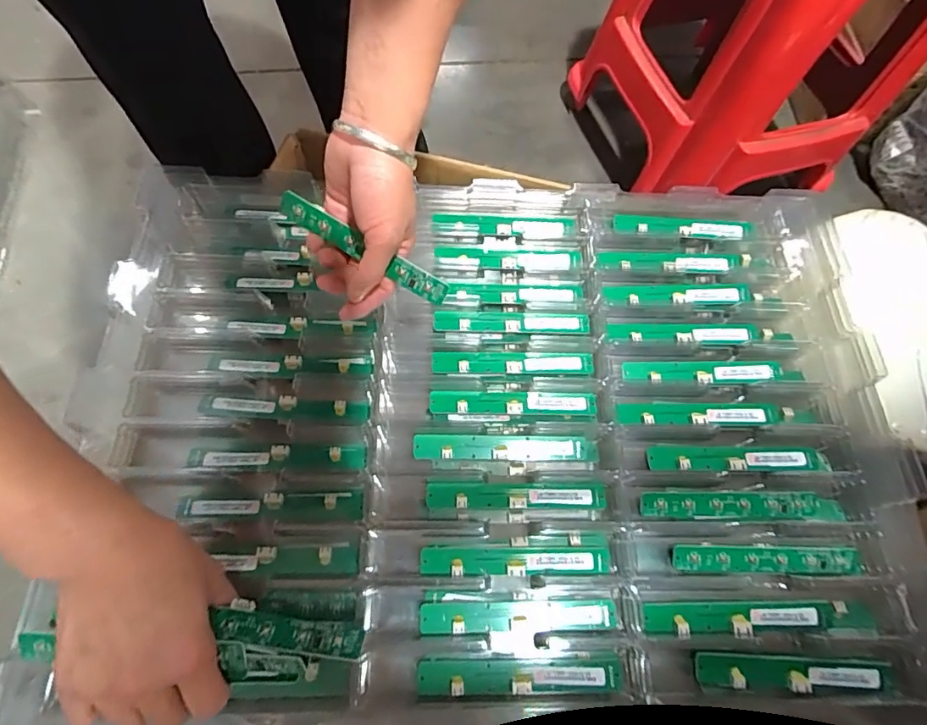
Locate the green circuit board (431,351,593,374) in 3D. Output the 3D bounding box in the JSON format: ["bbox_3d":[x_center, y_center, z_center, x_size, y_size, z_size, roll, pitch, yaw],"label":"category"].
[{"bbox_3d":[0.042,-0.001,0.428,0.138,0.011,0.020,-1,69,-1],"label":"green circuit board"}]

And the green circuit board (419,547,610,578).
[{"bbox_3d":[0.039,0.147,0.367,0.139,0.007,0.022,0,52,-3],"label":"green circuit board"}]

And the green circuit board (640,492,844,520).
[{"bbox_3d":[0.222,0.112,0.388,0.163,0.007,0.020,1,69,0],"label":"green circuit board"}]

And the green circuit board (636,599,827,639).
[{"bbox_3d":[0.199,0.186,0.359,0.134,0.008,0.022,-2,69,-1],"label":"green circuit board"}]

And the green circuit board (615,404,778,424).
[{"bbox_3d":[0.199,0.042,0.418,0.140,0.010,0.020,-1,69,-1],"label":"green circuit board"}]

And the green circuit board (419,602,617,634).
[{"bbox_3d":[0.039,0.183,0.355,0.139,0.006,0.019,3,55,-4],"label":"green circuit board"}]

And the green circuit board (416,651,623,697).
[{"bbox_3d":[0.038,0.215,0.340,0.137,0.008,0.023,1,61,-5],"label":"green circuit board"}]

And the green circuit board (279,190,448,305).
[{"bbox_3d":[-0.073,-0.082,0.362,0.136,0.022,0.005,32,32,0],"label":"green circuit board"}]

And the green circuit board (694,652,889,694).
[{"bbox_3d":[0.231,0.219,0.347,0.134,0.007,0.021,3,69,1],"label":"green circuit board"}]

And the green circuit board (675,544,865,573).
[{"bbox_3d":[0.231,0.149,0.375,0.140,0.008,0.018,1,69,0],"label":"green circuit board"}]

